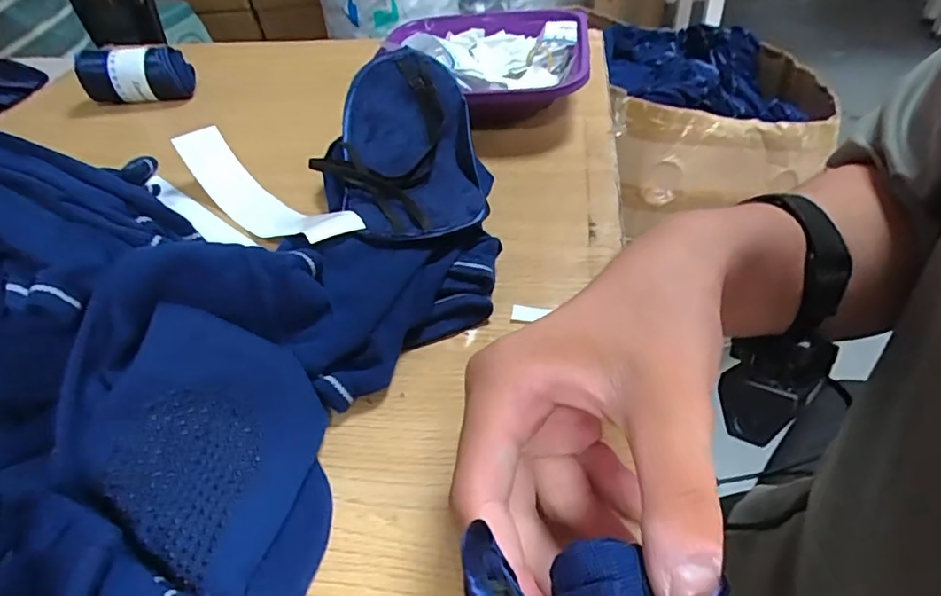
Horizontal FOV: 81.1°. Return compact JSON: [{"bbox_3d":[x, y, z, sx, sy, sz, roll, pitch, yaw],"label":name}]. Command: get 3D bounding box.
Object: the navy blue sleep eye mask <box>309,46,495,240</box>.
[{"bbox_3d":[-0.046,-0.093,0.360,0.103,0.031,0.168,-14,56,-6],"label":"navy blue sleep eye mask"}]

